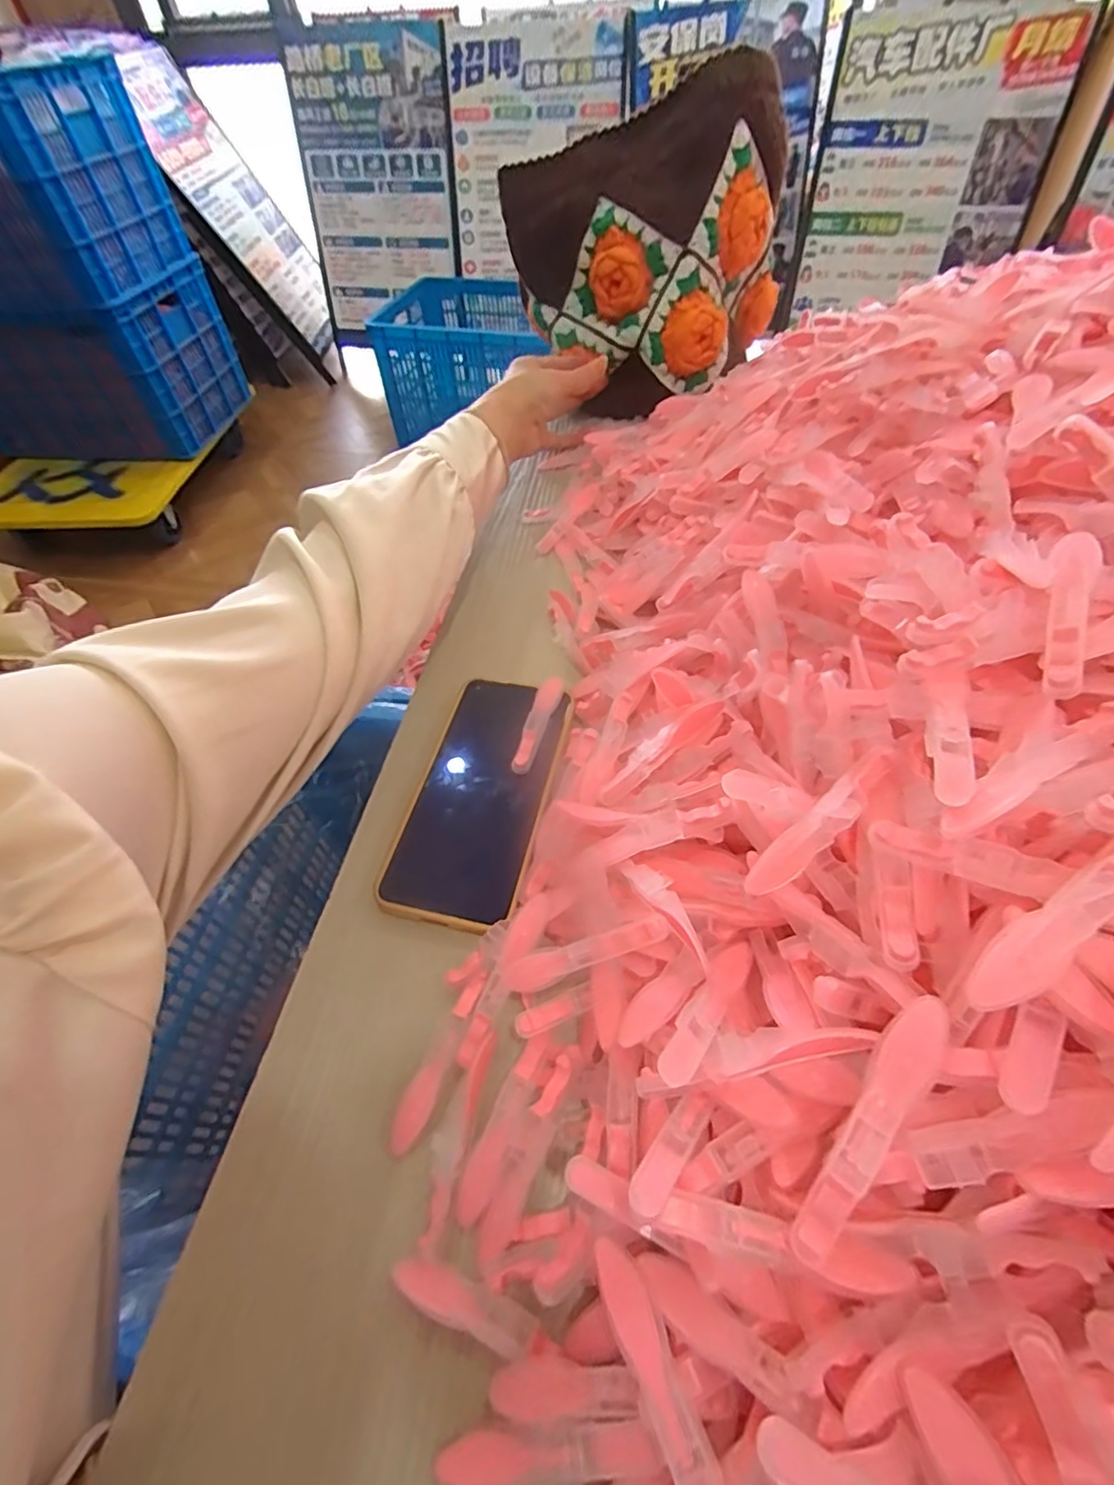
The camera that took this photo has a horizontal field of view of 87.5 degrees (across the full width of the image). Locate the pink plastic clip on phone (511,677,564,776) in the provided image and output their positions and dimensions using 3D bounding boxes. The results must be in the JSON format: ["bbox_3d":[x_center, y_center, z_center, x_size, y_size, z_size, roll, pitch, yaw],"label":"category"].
[{"bbox_3d":[-0.011,-0.013,0.354,0.013,0.010,0.077,10,55,10],"label":"pink plastic clip on phone"}]

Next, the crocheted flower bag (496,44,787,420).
[{"bbox_3d":[0.088,-0.444,0.549,0.247,0.224,0.095,-13,24,18],"label":"crocheted flower bag"}]

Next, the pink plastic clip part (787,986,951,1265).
[{"bbox_3d":[0.089,0.109,0.165,0.014,0.005,0.078,30,84,23],"label":"pink plastic clip part"}]

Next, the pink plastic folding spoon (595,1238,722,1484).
[{"bbox_3d":[0.031,0.184,0.160,0.013,0.005,0.078,-22,37,-12],"label":"pink plastic folding spoon"}]

